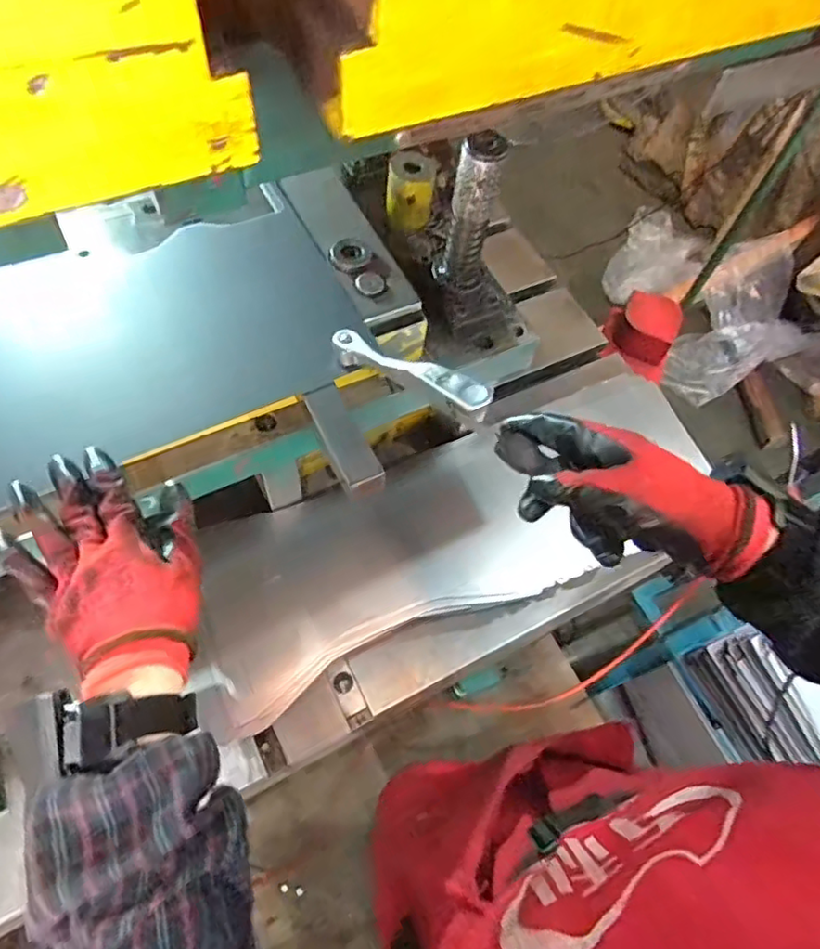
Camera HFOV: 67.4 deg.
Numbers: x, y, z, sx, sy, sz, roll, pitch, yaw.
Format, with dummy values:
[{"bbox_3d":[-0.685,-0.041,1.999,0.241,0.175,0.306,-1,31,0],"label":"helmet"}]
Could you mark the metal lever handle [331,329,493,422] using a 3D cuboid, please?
[{"bbox_3d":[-0.002,-0.078,0.463,0.024,0.027,0.159,-41,46,-23],"label":"metal lever handle"}]

